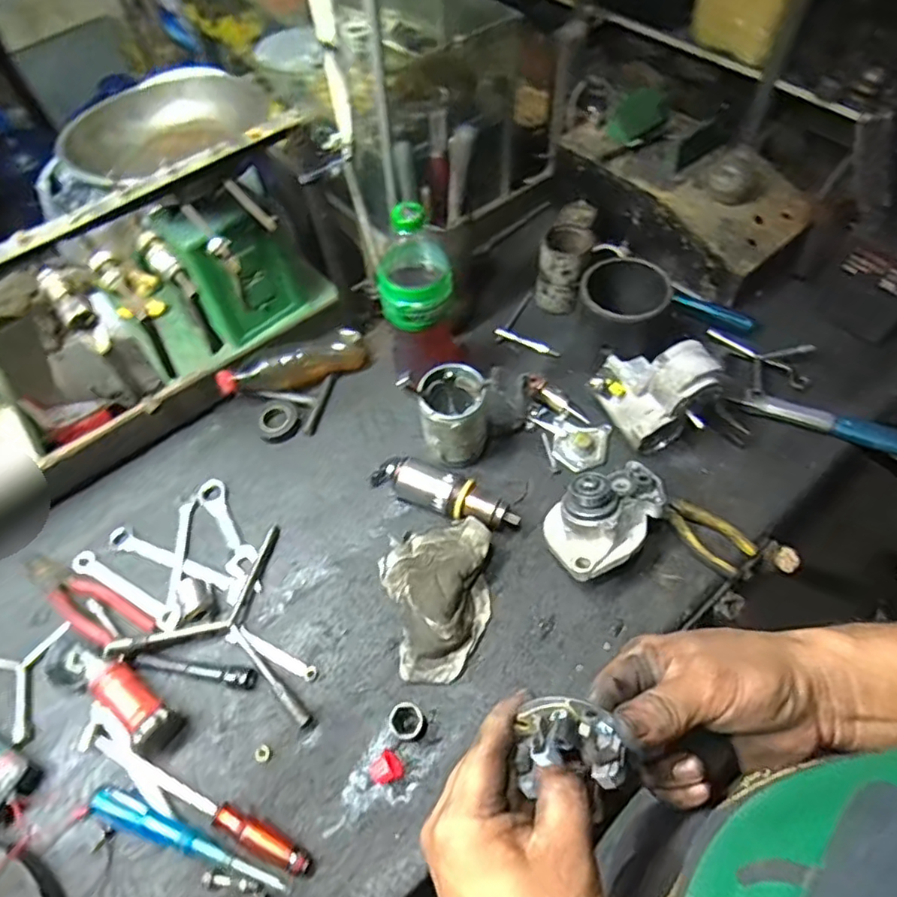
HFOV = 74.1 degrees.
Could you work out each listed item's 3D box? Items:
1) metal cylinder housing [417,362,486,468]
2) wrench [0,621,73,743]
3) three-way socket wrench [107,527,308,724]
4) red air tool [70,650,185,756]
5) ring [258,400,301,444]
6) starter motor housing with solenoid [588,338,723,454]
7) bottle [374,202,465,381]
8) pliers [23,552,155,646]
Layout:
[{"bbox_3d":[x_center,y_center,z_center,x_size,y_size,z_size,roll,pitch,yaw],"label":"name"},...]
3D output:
[{"bbox_3d":[0.007,-0.038,0.697,0.075,0.101,0.078,3,59,6],"label":"metal cylinder housing"},{"bbox_3d":[-0.475,0.241,0.629,0.115,0.013,0.115,2,59,6],"label":"wrench"},{"bbox_3d":[-0.206,0.202,0.619,0.193,0.044,0.201,36,67,23],"label":"three-way socket wrench"},{"bbox_3d":[-0.327,0.244,0.593,0.144,0.049,0.041,30,65,20],"label":"red air tool"},{"bbox_3d":[-0.220,-0.035,0.775,0.052,0.013,0.058,-21,59,-9],"label":"ring"},{"bbox_3d":[0.234,-0.074,0.707,0.096,0.119,0.142,-29,61,-13],"label":"starter motor housing with solenoid"},{"bbox_3d":[-0.033,-0.174,0.678,0.083,0.239,0.090,-5,57,0],"label":"bottle"},{"bbox_3d":[-0.410,0.163,0.657,0.185,0.023,0.048,26,64,18],"label":"pliers"}]

